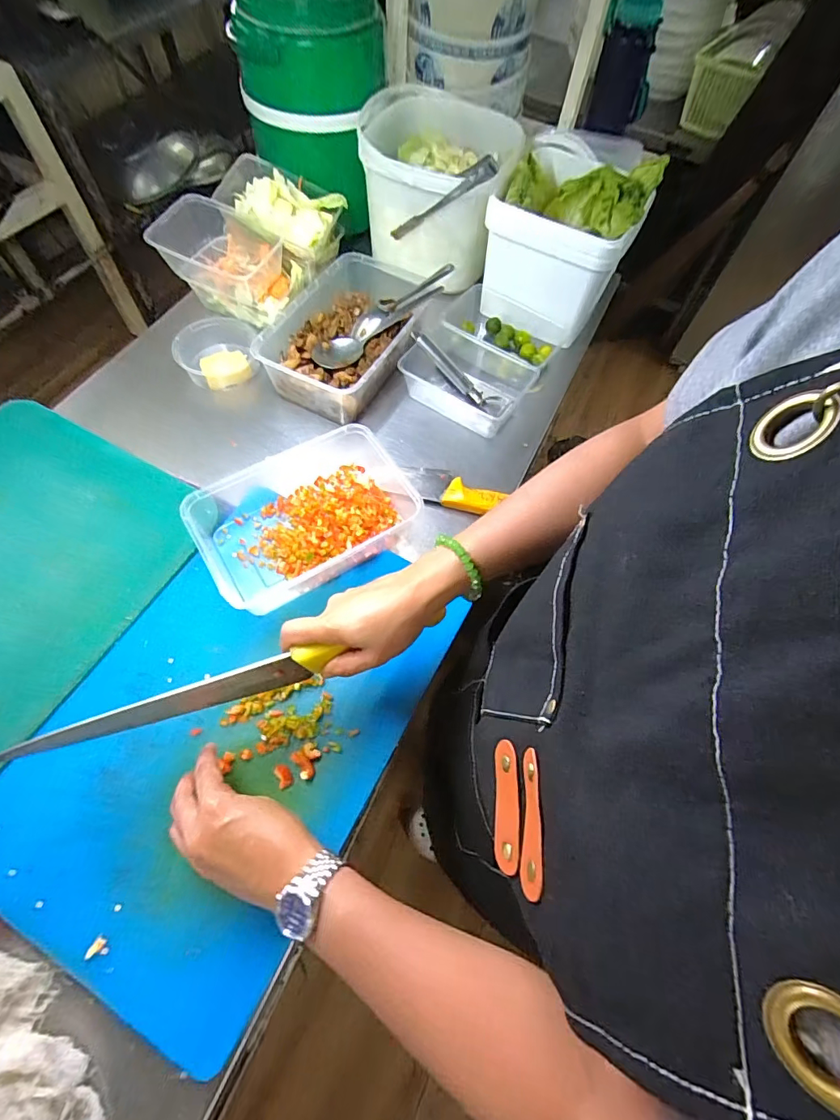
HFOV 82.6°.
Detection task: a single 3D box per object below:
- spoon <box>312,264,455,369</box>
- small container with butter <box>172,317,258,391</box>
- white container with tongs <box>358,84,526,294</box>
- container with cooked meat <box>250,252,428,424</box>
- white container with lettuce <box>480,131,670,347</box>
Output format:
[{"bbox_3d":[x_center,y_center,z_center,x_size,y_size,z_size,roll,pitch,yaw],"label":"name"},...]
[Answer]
[{"bbox_3d":[-0.051,-0.343,0.668,0.063,0.034,0.241,38,67,15],"label":"spoon"},{"bbox_3d":[-0.288,-0.294,0.687,0.110,0.049,0.110,-11,64,-9],"label":"small container with butter"},{"bbox_3d":[0.022,-0.559,0.730,0.224,0.166,0.245,1,63,-3],"label":"white container with tongs"},{"bbox_3d":[-0.101,-0.323,0.687,0.179,0.078,0.270,22,64,8],"label":"container with cooked meat"},{"bbox_3d":[0.216,-0.473,0.729,0.186,0.184,0.220,25,64,9],"label":"white container with lettuce"}]

